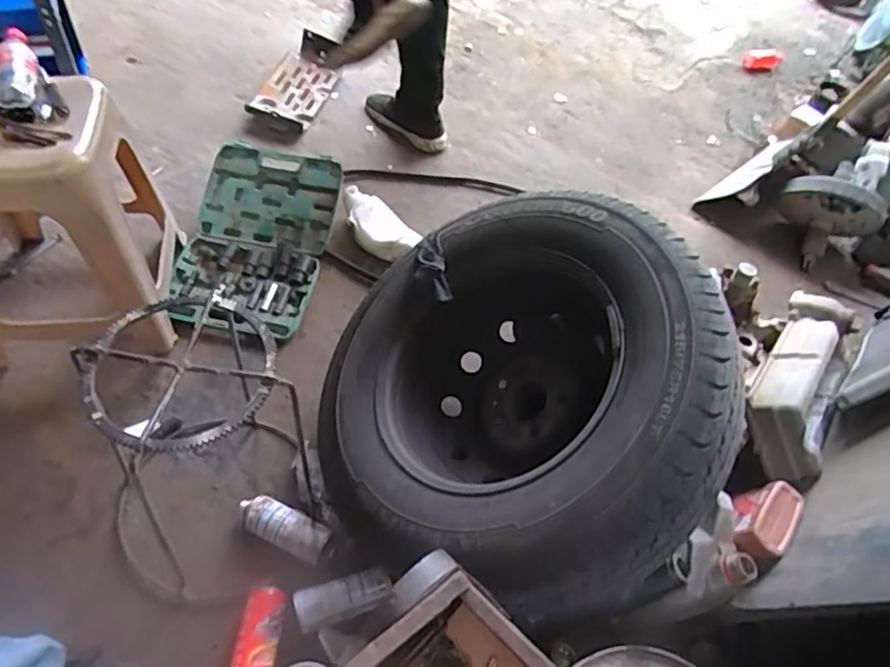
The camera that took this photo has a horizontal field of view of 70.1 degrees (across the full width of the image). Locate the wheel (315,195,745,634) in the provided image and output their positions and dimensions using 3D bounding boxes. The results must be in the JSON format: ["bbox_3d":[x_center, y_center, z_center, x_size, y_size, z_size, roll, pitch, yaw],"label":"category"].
[{"bbox_3d":[0.112,0.079,1.070,0.668,0.233,0.677,-24,52,17],"label":"wheel"}]

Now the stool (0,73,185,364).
[{"bbox_3d":[-0.748,-0.206,1.170,0.367,0.460,0.332,-8,55,-11],"label":"stool"}]

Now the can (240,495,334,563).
[{"bbox_3d":[-0.283,0.338,1.108,0.178,0.055,0.070,22,55,11],"label":"can"}]

